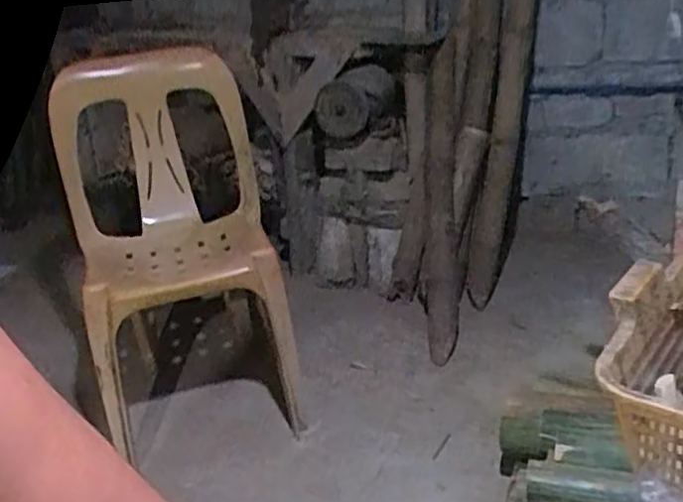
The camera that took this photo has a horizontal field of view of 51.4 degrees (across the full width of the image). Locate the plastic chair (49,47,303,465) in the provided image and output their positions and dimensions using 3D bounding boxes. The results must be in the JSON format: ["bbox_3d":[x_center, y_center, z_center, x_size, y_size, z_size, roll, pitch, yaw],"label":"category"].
[{"bbox_3d":[-0.342,0.022,1.459,0.383,0.761,0.493,-9,25,-16],"label":"plastic chair"}]

